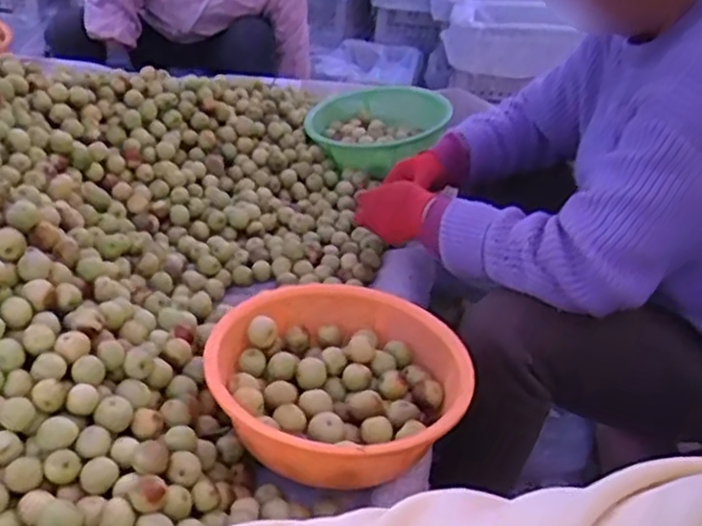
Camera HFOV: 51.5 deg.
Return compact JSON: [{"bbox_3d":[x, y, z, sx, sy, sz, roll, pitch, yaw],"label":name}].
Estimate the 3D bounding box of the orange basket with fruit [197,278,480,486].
[{"bbox_3d":[-0.022,0.131,0.772,0.256,0.099,0.262,5,32,-3],"label":"orange basket with fruit"}]

